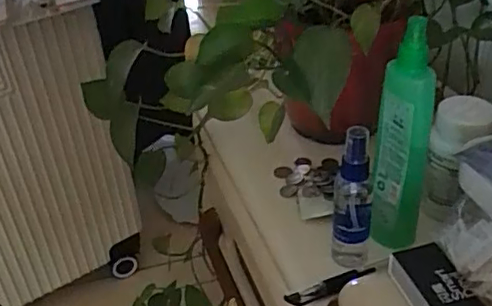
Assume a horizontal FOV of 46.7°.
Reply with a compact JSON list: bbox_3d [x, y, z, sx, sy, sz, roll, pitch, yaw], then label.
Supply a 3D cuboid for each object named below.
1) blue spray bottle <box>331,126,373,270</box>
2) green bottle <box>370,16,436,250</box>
[{"bbox_3d":[0.090,0.042,0.479,0.031,0.136,0.029,4,36,12],"label":"blue spray bottle"},{"bbox_3d":[0.131,-0.009,0.478,0.044,0.186,0.052,7,36,16],"label":"green bottle"}]

